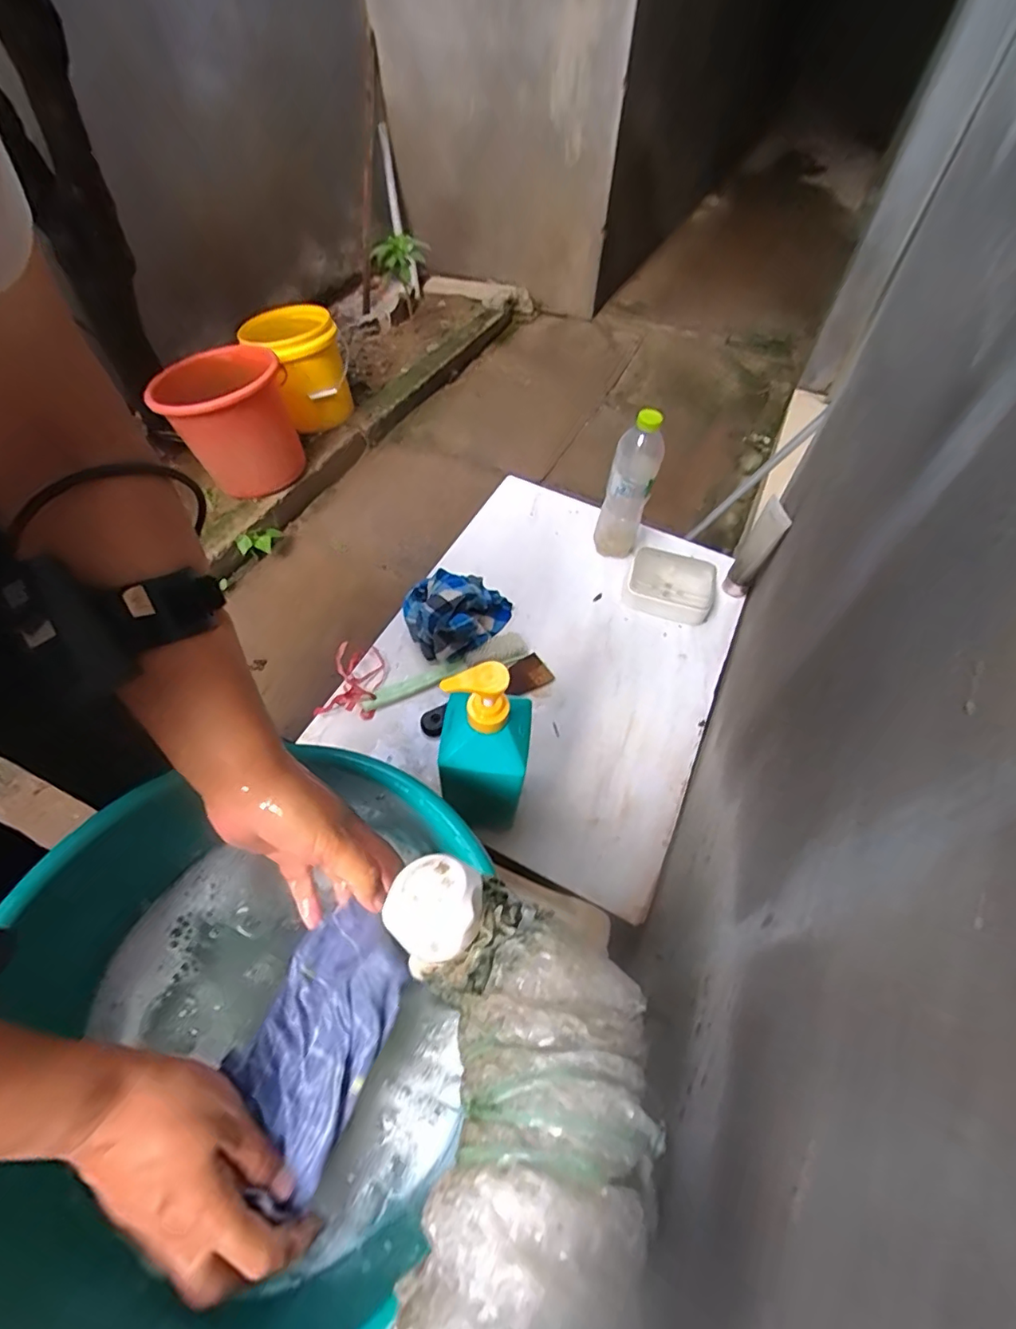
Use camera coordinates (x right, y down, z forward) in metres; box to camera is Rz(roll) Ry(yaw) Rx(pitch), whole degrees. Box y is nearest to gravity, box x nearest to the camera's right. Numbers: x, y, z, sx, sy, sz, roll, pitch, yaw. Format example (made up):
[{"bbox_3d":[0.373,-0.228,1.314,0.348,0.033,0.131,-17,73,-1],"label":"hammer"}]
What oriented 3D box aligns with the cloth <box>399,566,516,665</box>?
[{"bbox_3d":[-0.065,-0.076,0.738,0.148,0.082,0.120,-29,61,-20],"label":"cloth"}]

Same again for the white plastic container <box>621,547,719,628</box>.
[{"bbox_3d":[0.244,-0.117,0.812,0.127,0.047,0.097,20,57,12],"label":"white plastic container"}]

